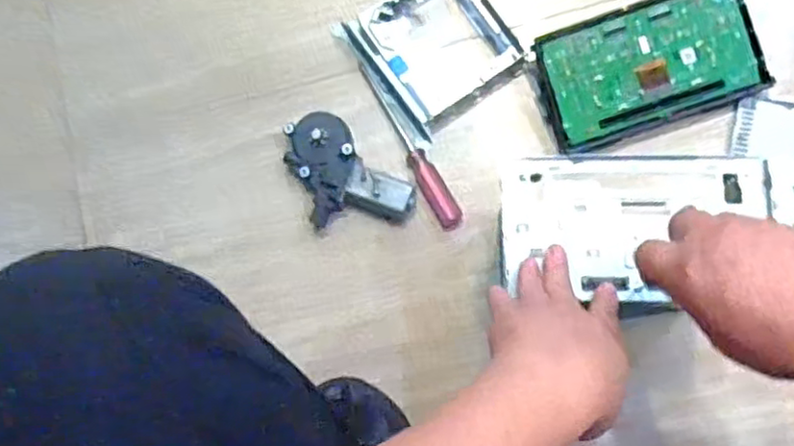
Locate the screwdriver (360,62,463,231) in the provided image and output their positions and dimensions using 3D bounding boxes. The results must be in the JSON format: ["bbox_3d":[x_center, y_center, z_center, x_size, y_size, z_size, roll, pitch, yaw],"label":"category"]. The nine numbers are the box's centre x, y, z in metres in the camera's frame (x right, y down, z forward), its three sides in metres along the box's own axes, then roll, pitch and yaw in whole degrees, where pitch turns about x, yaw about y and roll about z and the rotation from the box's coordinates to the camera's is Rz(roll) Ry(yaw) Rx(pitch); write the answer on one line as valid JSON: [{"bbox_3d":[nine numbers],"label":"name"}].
[{"bbox_3d":[0.009,-0.081,0.699,0.026,0.020,0.197,-32,80,1],"label":"screwdriver"}]

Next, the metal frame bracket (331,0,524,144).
[{"bbox_3d":[0.034,-0.190,0.709,0.140,0.030,0.155,-37,80,1],"label":"metal frame bracket"}]

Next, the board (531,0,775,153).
[{"bbox_3d":[0.249,-0.157,0.672,0.205,0.035,0.118,-17,81,4],"label":"board"}]

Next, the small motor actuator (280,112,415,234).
[{"bbox_3d":[-0.061,-0.044,0.707,0.151,0.049,0.093,44,89,10],"label":"small motor actuator"}]

